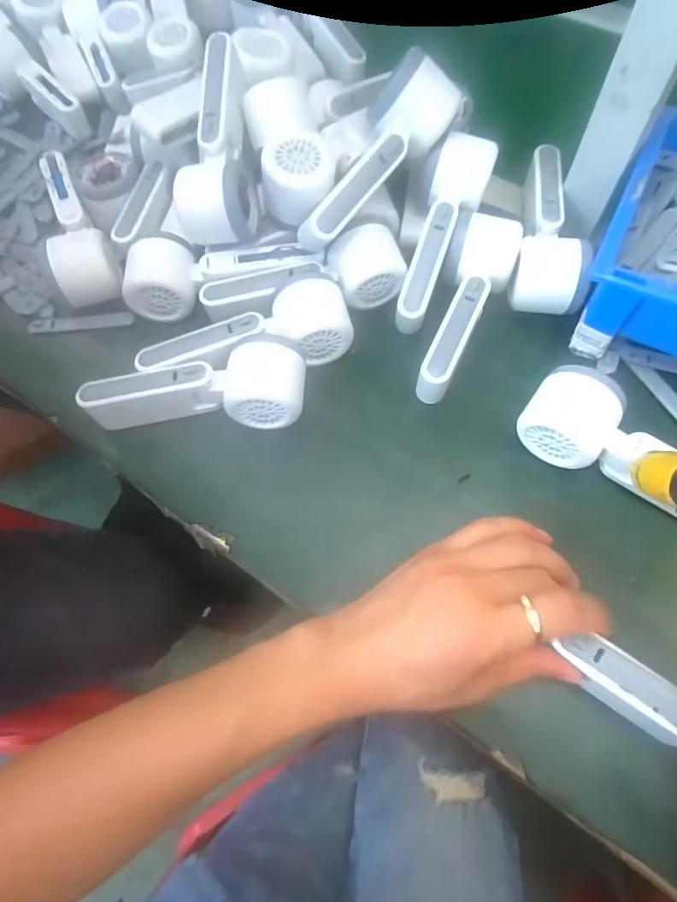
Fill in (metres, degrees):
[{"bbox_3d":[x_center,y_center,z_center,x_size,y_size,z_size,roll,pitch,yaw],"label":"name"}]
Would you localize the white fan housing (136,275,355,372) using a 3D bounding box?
[{"bbox_3d":[-0.073,-0.089,0.413,0.163,0.043,0.058,-16,66,-6],"label":"white fan housing"}]

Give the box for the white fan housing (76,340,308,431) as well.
[{"bbox_3d":[-0.104,-0.049,0.397,0.156,0.047,0.061,0,66,2],"label":"white fan housing"}]

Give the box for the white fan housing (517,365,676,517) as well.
[{"bbox_3d":[0.203,0.011,0.355,0.164,0.050,0.061,40,73,17],"label":"white fan housing"}]

